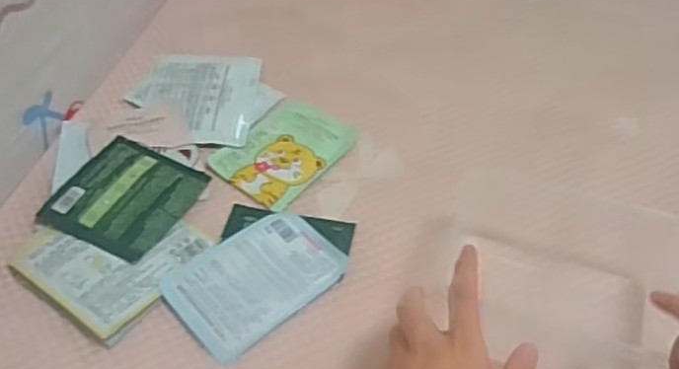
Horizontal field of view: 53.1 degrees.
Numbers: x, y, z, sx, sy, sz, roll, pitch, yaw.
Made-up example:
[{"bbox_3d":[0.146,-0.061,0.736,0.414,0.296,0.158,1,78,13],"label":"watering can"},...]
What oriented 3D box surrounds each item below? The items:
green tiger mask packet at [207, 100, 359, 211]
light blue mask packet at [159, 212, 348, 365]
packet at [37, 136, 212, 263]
[{"bbox_3d":[-0.060,-0.040,0.756,0.103,0.012,0.154,27,52,22],"label":"green tiger mask packet"},{"bbox_3d":[-0.080,0.083,0.633,0.152,0.004,0.109,-33,56,-28],"label":"light blue mask packet"},{"bbox_3d":[-0.215,0.011,0.687,0.119,0.014,0.129,19,49,16],"label":"packet"}]

